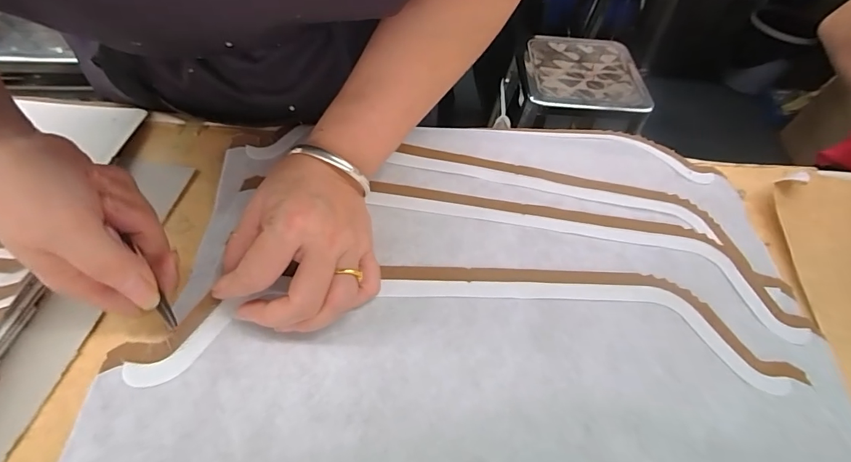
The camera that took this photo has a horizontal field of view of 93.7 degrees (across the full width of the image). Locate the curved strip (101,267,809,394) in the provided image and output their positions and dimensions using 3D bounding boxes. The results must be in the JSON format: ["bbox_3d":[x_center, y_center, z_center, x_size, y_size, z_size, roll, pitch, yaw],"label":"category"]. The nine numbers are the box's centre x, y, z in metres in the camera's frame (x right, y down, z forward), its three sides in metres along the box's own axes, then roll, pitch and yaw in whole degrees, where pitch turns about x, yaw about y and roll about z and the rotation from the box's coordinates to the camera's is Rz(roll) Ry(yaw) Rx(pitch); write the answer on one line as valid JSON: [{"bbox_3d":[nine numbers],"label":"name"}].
[{"bbox_3d":[0.026,0.062,0.249,0.388,0.012,0.096,-1,54,-8],"label":"curved strip"}]

